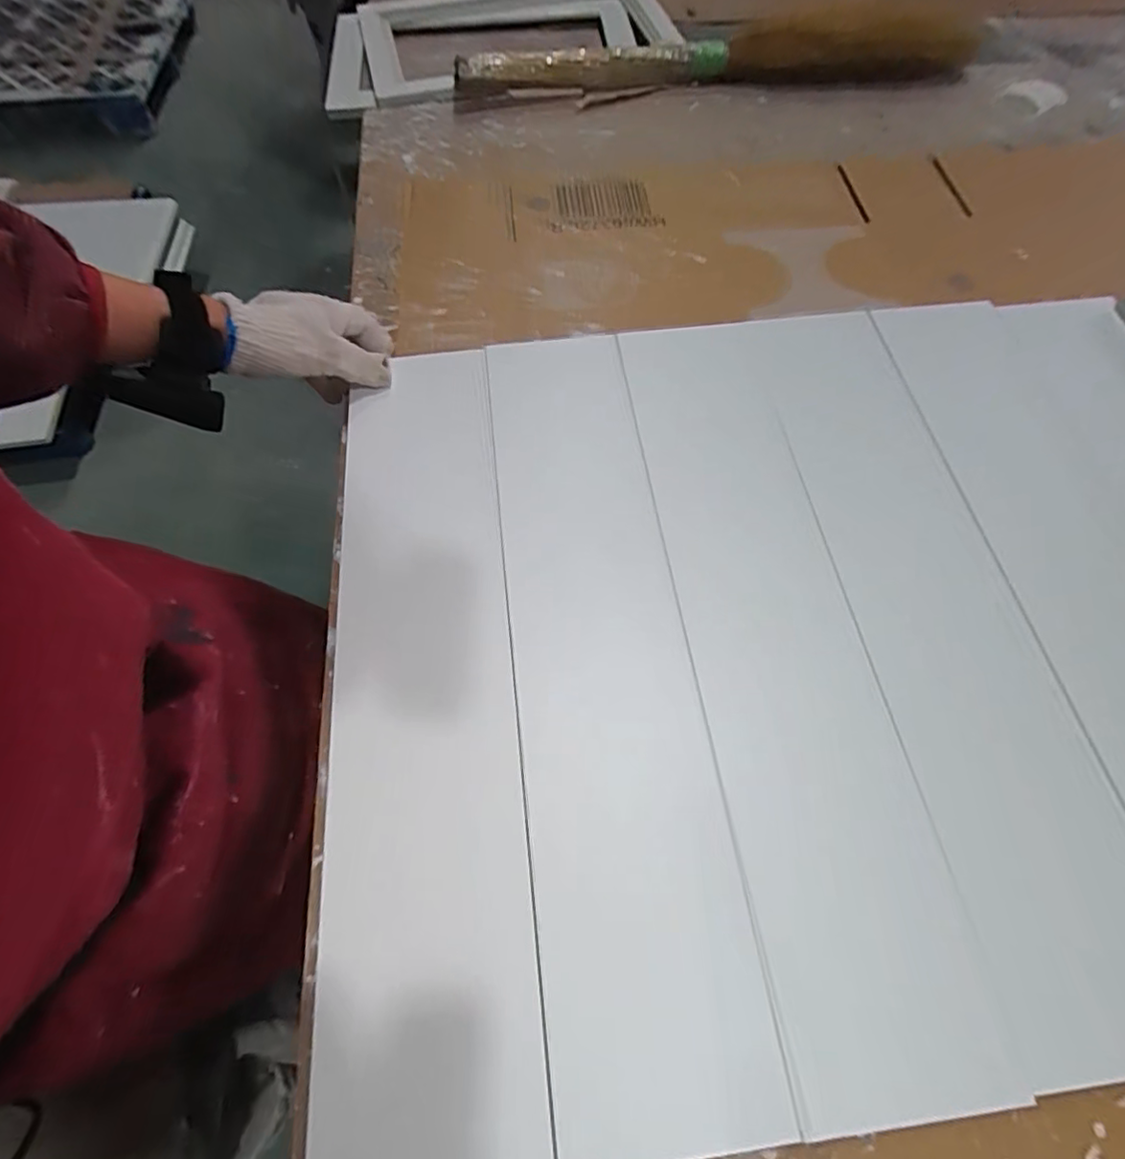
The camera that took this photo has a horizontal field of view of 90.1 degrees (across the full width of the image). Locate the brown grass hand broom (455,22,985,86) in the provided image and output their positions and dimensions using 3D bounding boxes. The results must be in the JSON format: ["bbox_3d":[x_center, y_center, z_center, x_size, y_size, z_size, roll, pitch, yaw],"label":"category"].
[{"bbox_3d":[0.207,-0.667,0.726,0.671,0.062,0.076,-9,65,-4],"label":"brown grass hand broom"}]

